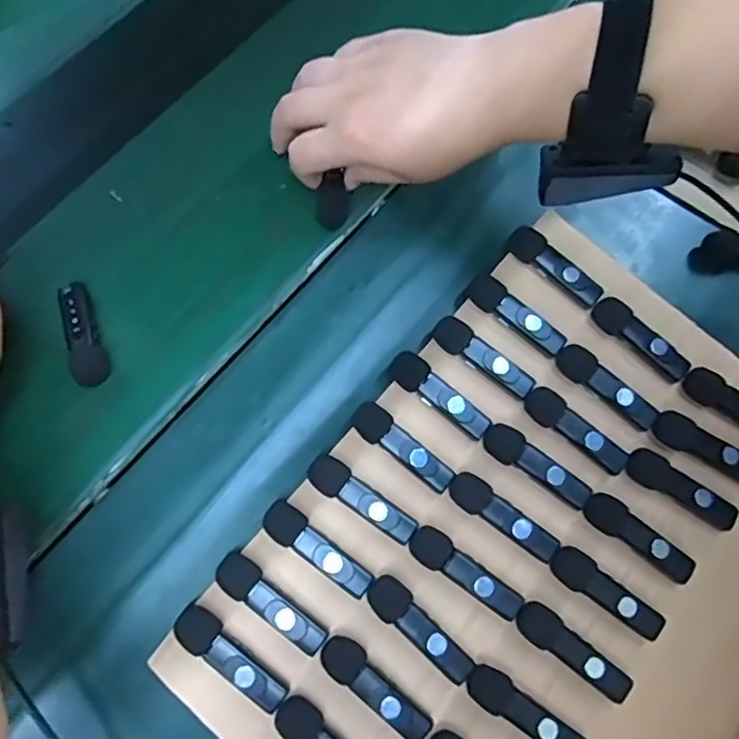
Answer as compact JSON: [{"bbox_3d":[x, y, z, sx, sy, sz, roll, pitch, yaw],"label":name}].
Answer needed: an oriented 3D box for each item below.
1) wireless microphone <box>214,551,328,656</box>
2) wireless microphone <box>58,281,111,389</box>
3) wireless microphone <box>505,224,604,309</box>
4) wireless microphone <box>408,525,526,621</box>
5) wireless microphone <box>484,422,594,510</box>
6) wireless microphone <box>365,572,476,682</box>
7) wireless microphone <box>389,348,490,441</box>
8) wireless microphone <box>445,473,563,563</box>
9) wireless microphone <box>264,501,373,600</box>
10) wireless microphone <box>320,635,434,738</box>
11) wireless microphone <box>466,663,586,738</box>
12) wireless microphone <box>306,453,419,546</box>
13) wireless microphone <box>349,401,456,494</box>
[{"bbox_3d":[-0.051,0.121,0.314,0.065,0.014,0.018,39,76,11],"label":"wireless microphone"},{"bbox_3d":[-0.169,-0.020,0.365,0.020,0.018,0.065,-17,73,-6],"label":"wireless microphone"},{"bbox_3d":[0.113,-0.062,0.373,0.064,0.017,0.016,40,76,11],"label":"wireless microphone"},{"bbox_3d":[0.051,0.107,0.323,0.066,0.010,0.018,34,75,9],"label":"wireless microphone"},{"bbox_3d":[0.094,0.054,0.342,0.065,0.015,0.018,34,75,9],"label":"wireless microphone"},{"bbox_3d":[0.026,0.133,0.314,0.064,0.011,0.019,42,76,11],"label":"wireless microphone"},{"bbox_3d":[0.040,0.015,0.350,0.064,0.017,0.018,37,75,10],"label":"wireless microphone"},{"bbox_3d":[0.073,0.081,0.333,0.065,0.013,0.017,35,75,9],"label":"wireless microphone"},{"bbox_3d":[-0.027,0.094,0.321,0.065,0.013,0.018,35,75,9],"label":"wireless microphone"},{"bbox_3d":[0.004,0.159,0.306,0.064,0.013,0.019,36,75,10],"label":"wireless microphone"},{"bbox_3d":[0.079,0.173,0.307,0.065,0.010,0.018,33,75,9],"label":"wireless microphone"},{"bbox_3d":[-0.004,0.071,0.330,0.065,0.011,0.018,35,75,9],"label":"wireless microphone"},{"bbox_3d":[0.019,0.043,0.339,0.064,0.014,0.018,36,75,10],"label":"wireless microphone"}]

